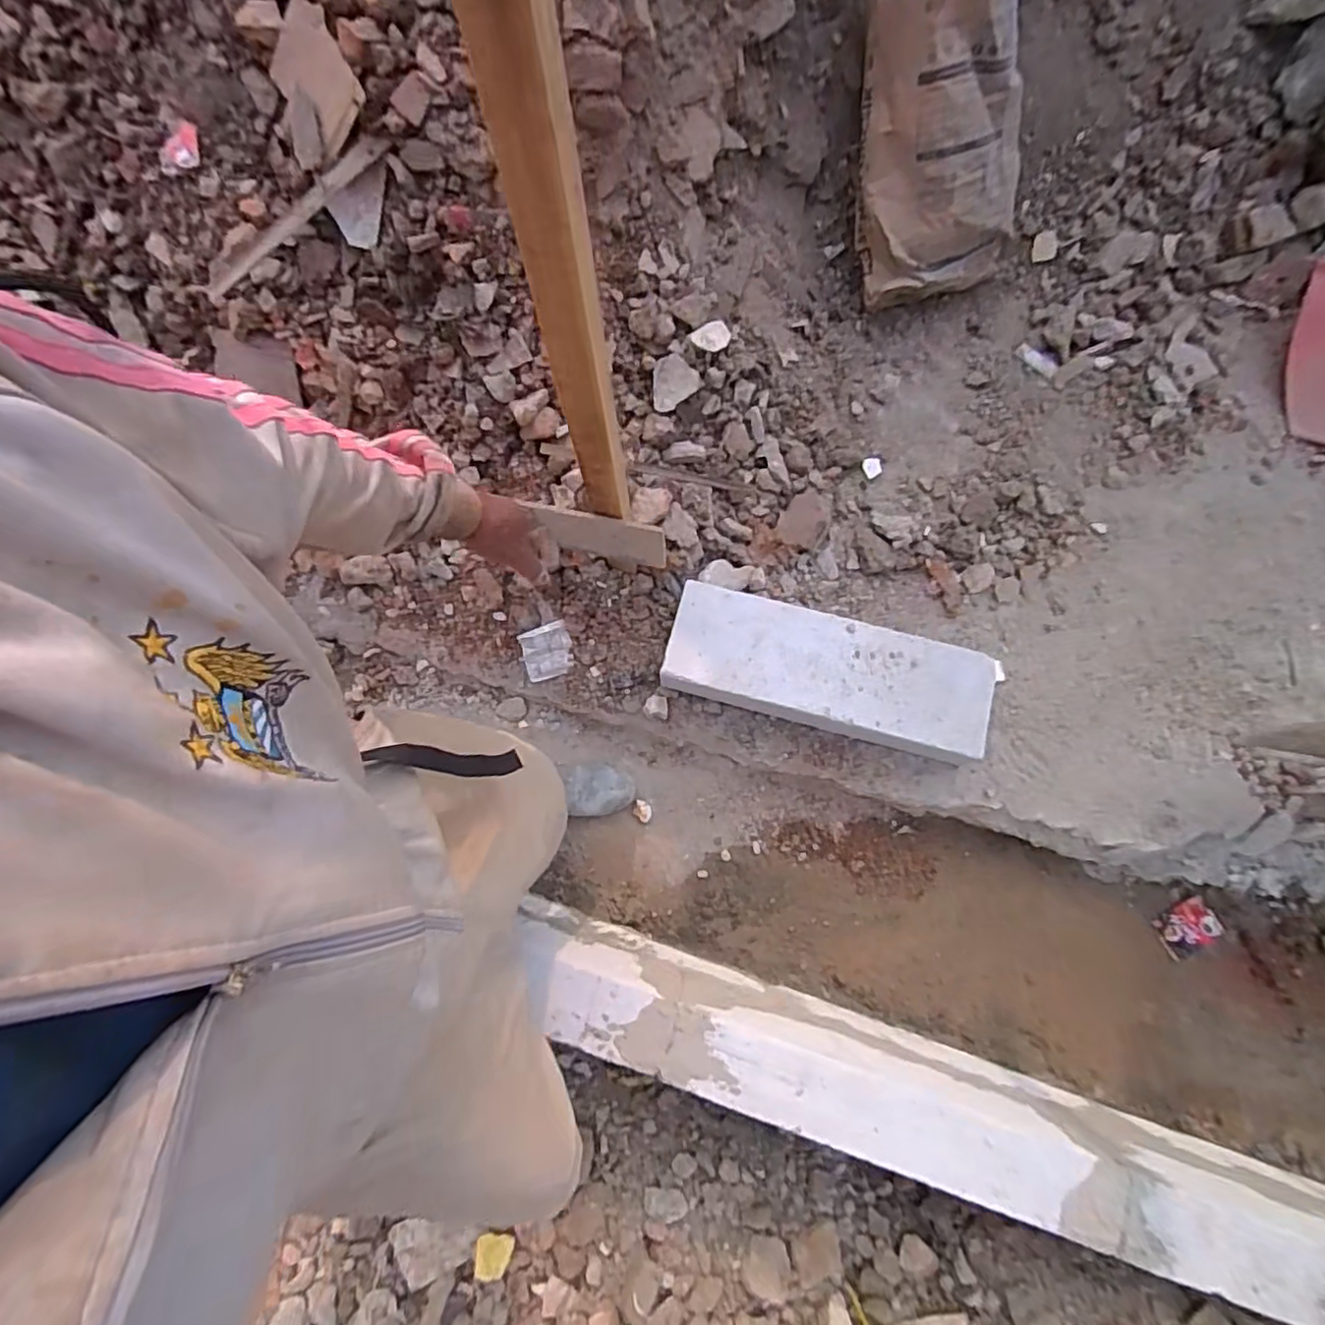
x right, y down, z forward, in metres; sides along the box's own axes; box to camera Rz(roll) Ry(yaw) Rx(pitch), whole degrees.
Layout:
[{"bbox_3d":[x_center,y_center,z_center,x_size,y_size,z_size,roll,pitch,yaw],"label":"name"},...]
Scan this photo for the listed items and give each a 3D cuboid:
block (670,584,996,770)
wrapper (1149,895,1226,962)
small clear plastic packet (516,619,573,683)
[{"bbox_3d":[0.311,0.017,1.248,0.594,0.084,0.201,13,77,5],"label":"block"},{"bbox_3d":[1.025,0.518,1.268,0.127,0.013,0.080,-26,77,-4],"label":"wrapper"},{"bbox_3d":[-0.236,-0.019,1.322,0.109,0.017,0.114,-13,116,6],"label":"small clear plastic packet"}]

